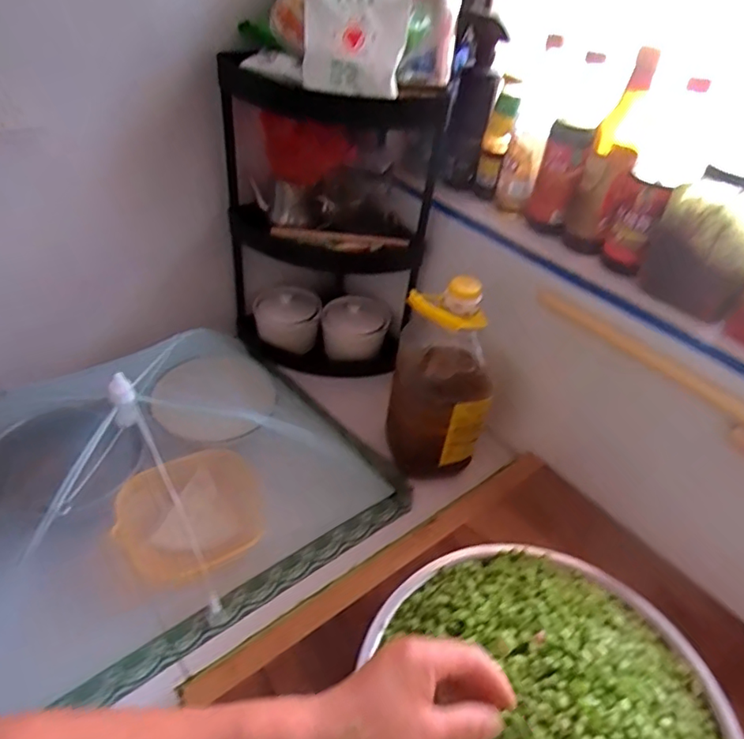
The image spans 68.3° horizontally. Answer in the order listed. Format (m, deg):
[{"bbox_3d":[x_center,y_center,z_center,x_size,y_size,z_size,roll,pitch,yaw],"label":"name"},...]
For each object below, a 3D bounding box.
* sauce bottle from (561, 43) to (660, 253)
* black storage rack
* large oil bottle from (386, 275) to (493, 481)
[{"bbox_3d":[0.305,-0.266,0.709,0.062,0.235,0.050,16,42,14],"label":"sauce bottle"},{"bbox_3d":[-0.076,-0.227,0.939,0.343,0.500,0.195,5,41,2],"label":"black storage rack"},{"bbox_3d":[0.098,0.021,0.796,0.142,0.298,0.110,10,41,8],"label":"large oil bottle"}]

